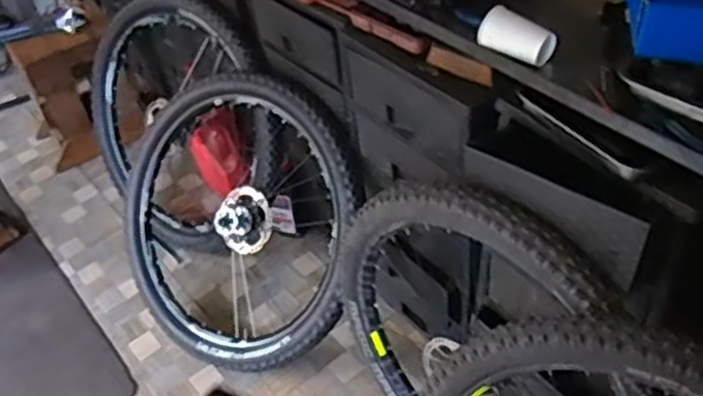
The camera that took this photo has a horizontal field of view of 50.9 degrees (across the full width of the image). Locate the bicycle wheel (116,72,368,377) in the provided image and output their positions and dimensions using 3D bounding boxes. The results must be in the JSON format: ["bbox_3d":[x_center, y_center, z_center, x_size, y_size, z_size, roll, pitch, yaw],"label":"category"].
[{"bbox_3d":[-0.267,0.050,1.714,0.678,0.671,0.092,50,22,18],"label":"bicycle wheel"}]

